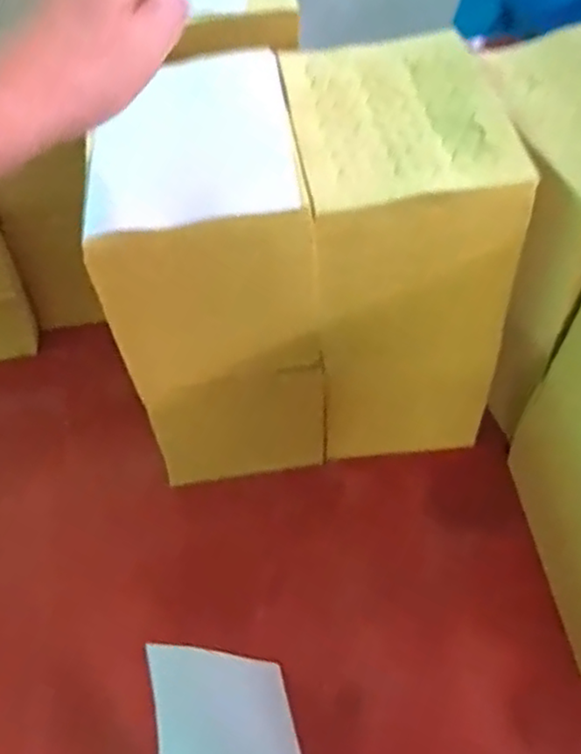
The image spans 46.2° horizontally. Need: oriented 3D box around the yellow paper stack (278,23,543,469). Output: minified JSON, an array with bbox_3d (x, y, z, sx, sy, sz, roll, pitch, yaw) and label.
[{"bbox_3d":[0.067,-0.076,0.475,0.112,0.237,0.170,-6,56,-4],"label":"yellow paper stack"}]

